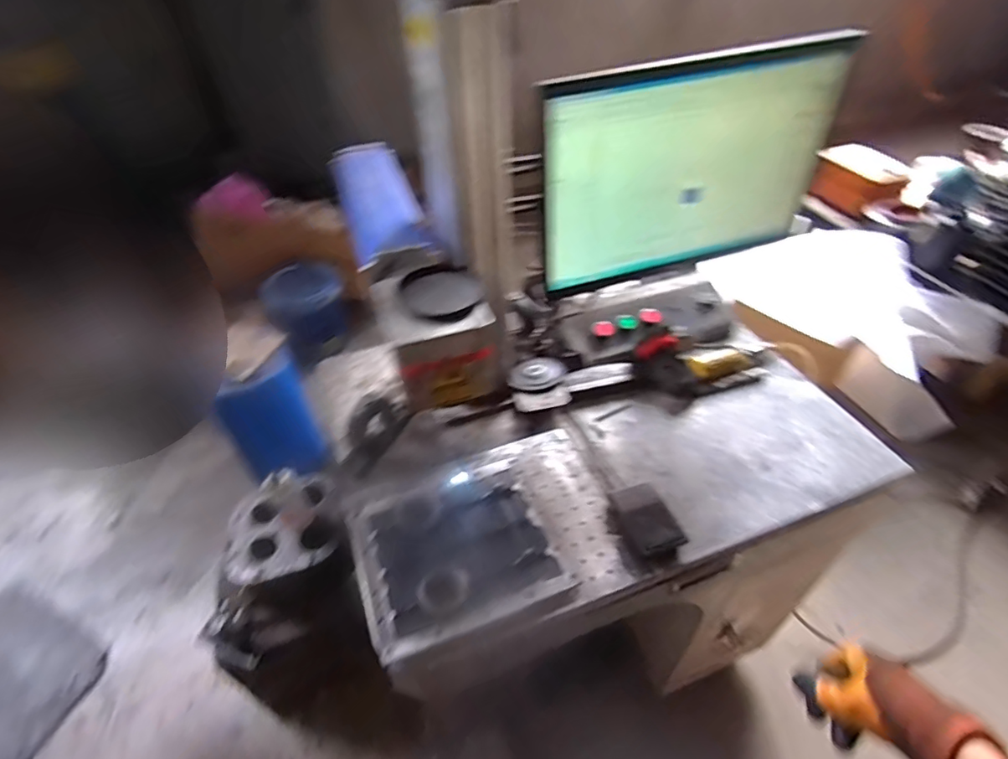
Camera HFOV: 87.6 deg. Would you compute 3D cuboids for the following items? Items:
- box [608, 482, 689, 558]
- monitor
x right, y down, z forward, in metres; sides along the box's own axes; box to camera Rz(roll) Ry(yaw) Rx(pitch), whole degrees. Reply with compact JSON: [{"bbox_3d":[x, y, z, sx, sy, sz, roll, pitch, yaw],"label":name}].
[{"bbox_3d":[0.194,0.184,0.710,0.054,0.034,0.099,-18,45,-17],"label":"box"},{"bbox_3d":[0.261,-0.294,0.744,0.469,0.279,0.061,-13,44,-13],"label":"monitor"}]

